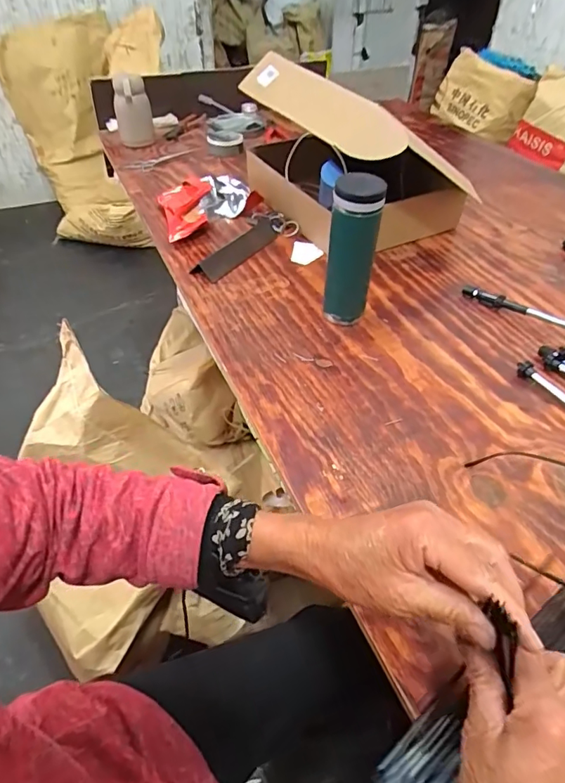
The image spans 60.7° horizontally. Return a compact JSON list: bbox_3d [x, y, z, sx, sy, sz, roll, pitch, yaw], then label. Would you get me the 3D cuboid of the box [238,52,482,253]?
[{"bbox_3d":[0.123,-0.395,0.815,0.251,0.222,0.362,-21,49,-22],"label":"box"}]

